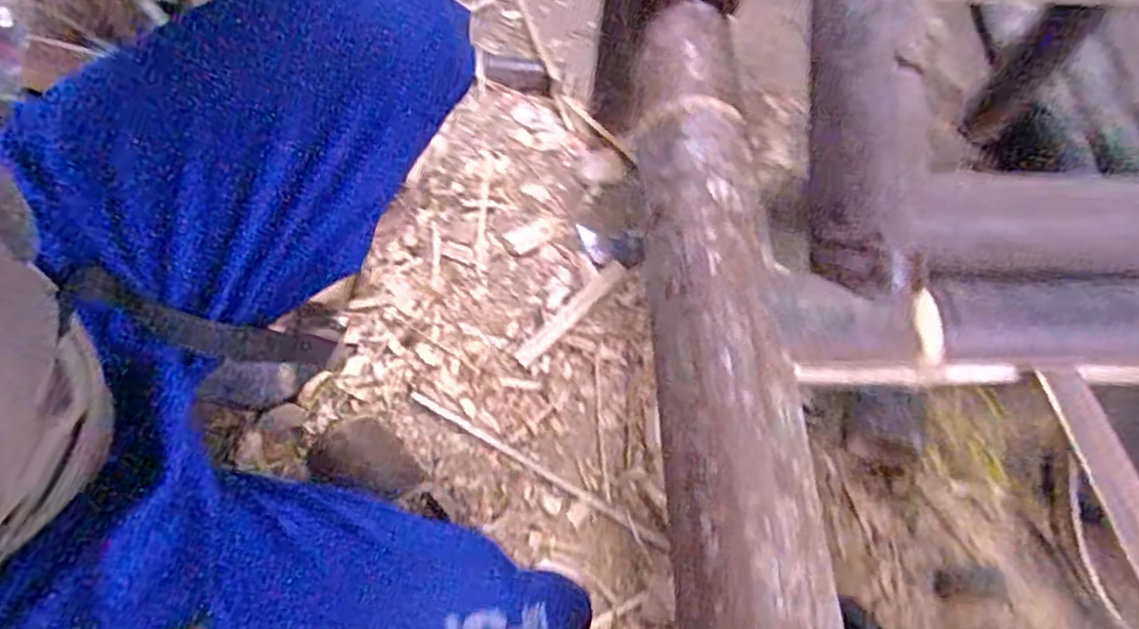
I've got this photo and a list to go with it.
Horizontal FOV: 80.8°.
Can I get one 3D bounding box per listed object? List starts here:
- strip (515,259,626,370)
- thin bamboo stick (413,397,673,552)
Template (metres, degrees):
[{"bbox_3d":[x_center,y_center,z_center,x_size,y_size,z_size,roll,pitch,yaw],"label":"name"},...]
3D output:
[{"bbox_3d":[0.003,-0.003,0.768,0.022,0.004,0.170,40,68,15],"label":"strip"},{"bbox_3d":[-0.034,0.155,0.686,0.302,0.009,0.013,29,65,10],"label":"thin bamboo stick"}]

